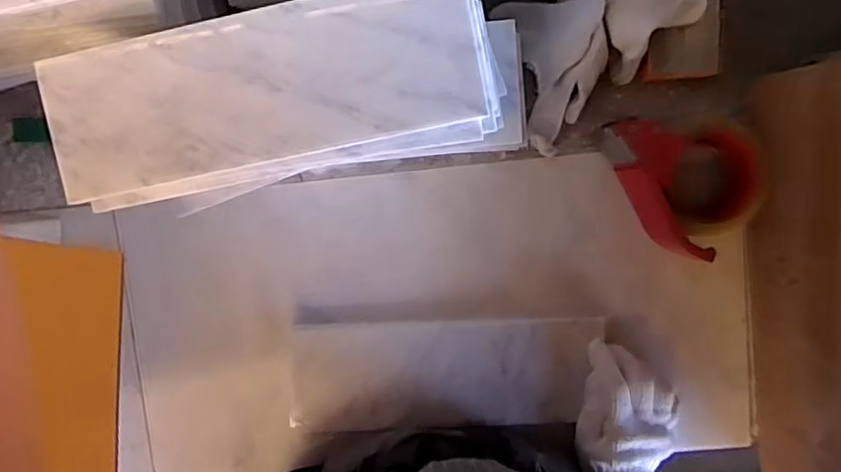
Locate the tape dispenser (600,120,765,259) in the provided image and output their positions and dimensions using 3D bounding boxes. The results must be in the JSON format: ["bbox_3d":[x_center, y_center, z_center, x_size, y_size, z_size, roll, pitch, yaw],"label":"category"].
[{"bbox_3d":[0.242,-0.058,0.532,0.110,0.060,0.142,-31,94,8],"label":"tape dispenser"}]

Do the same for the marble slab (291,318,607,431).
[{"bbox_3d":[0.020,0.134,0.584,0.290,0.023,0.103,-4,97,5],"label":"marble slab"}]

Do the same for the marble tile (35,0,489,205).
[{"bbox_3d":[-0.112,-0.102,0.411,0.301,0.013,0.101,-11,96,7],"label":"marble tile"}]

